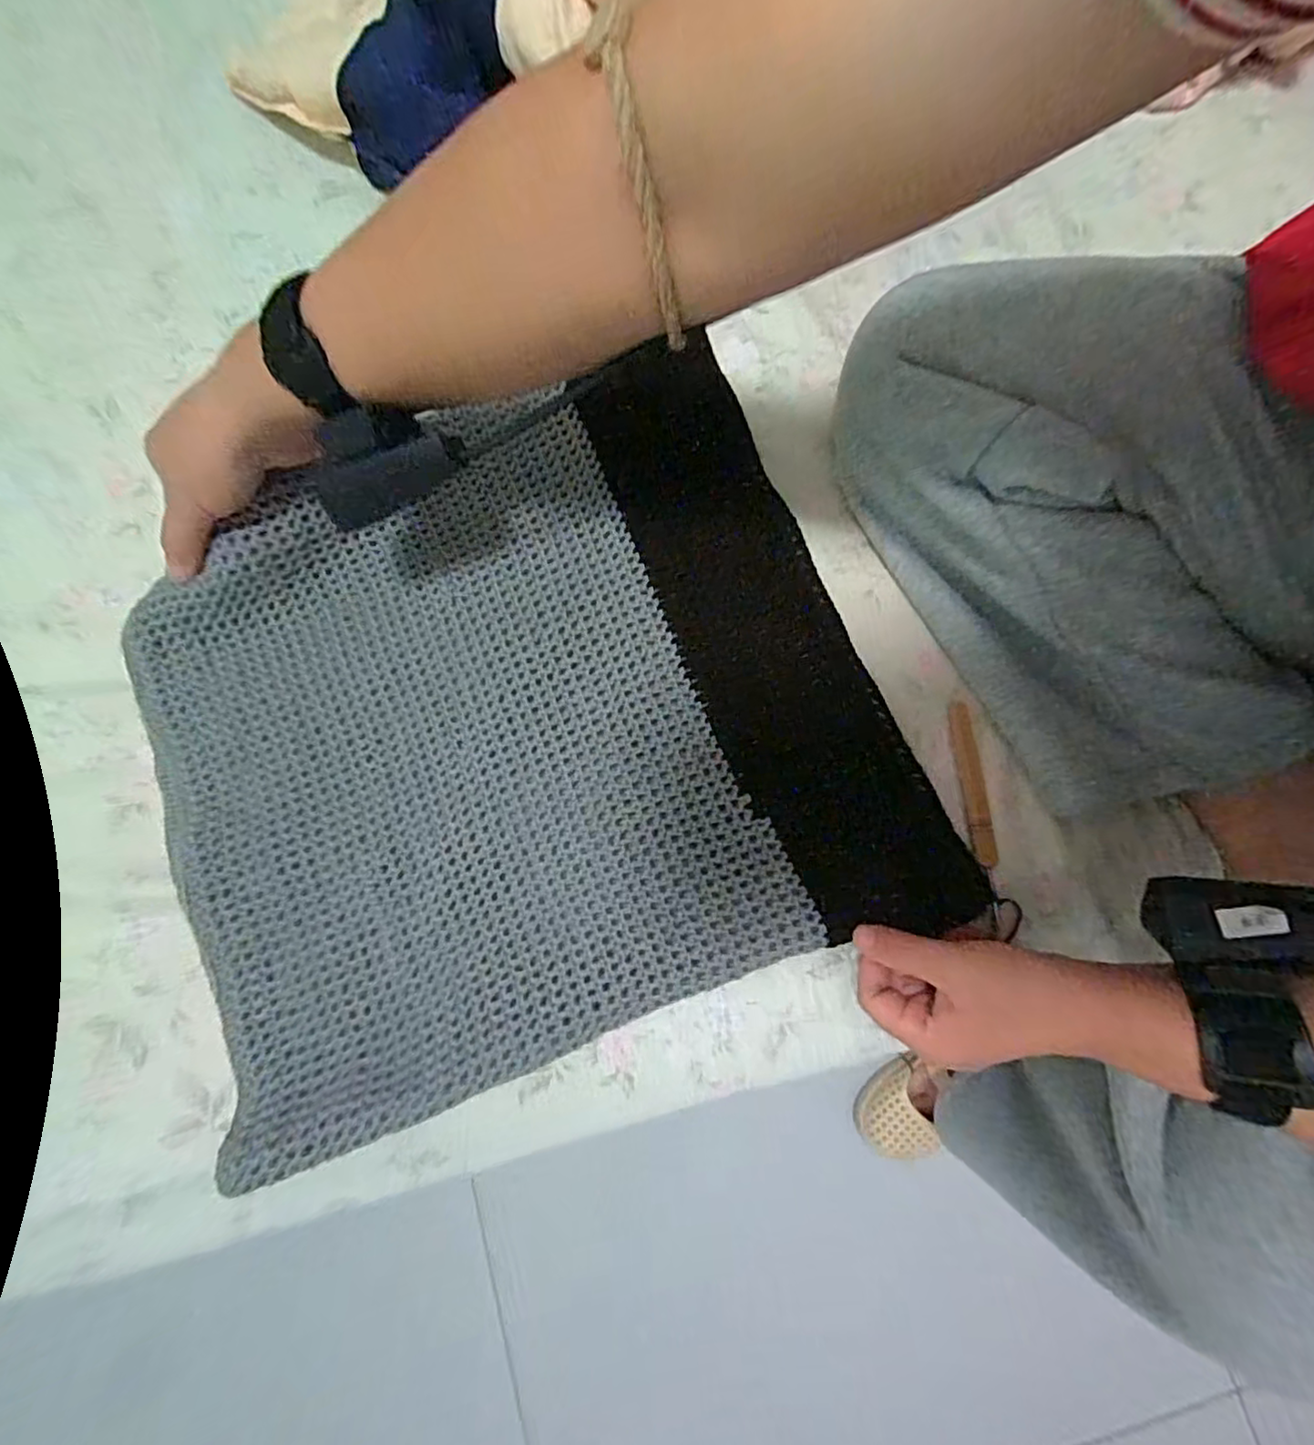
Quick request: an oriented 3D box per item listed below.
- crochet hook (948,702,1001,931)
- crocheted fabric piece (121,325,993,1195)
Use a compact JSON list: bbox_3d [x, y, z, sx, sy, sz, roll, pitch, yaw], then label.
[{"bbox_3d":[0.191,0.051,0.373,0.014,0.007,0.127,-5,79,-2],"label":"crochet hook"},{"bbox_3d":[-0.072,-0.013,0.360,0.398,0.040,0.367,-18,80,-4],"label":"crocheted fabric piece"}]

